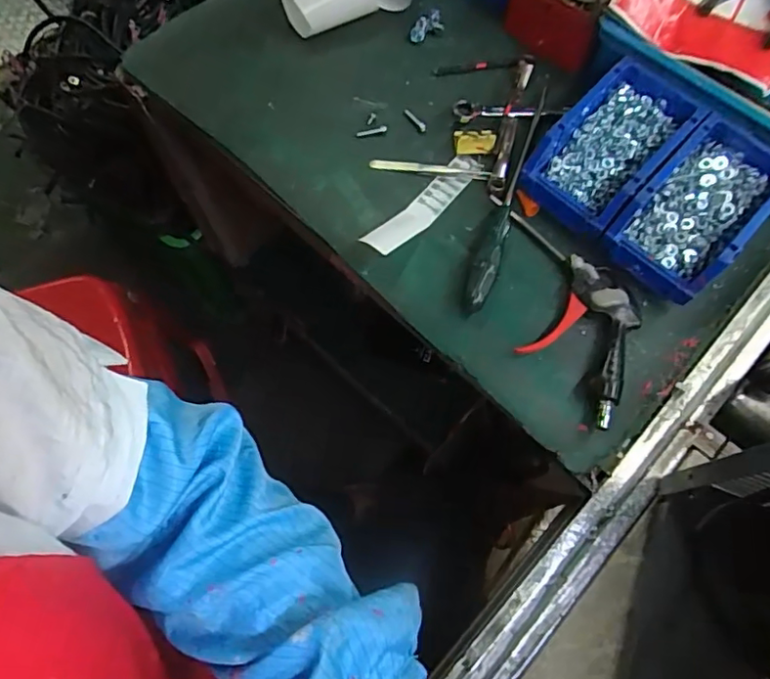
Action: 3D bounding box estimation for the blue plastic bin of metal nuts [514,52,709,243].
[{"bbox_3d":[0.225,-0.191,0.577,0.105,0.065,0.170,42,77,14],"label":"blue plastic bin of metal nuts"}]

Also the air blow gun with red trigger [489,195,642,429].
[{"bbox_3d":[0.177,-0.035,0.544,0.113,0.025,0.238,-6,70,-1],"label":"air blow gun with red trigger"}]

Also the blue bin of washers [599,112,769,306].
[{"bbox_3d":[0.301,-0.124,0.553,0.104,0.065,0.169,41,76,14],"label":"blue bin of washers"}]

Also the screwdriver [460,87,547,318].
[{"bbox_3d":[0.132,-0.153,0.585,0.024,0.035,0.289,20,72,8],"label":"screwdriver"}]

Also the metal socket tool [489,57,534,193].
[{"bbox_3d":[0.137,-0.236,0.624,0.019,0.011,0.178,14,71,6],"label":"metal socket tool"}]

